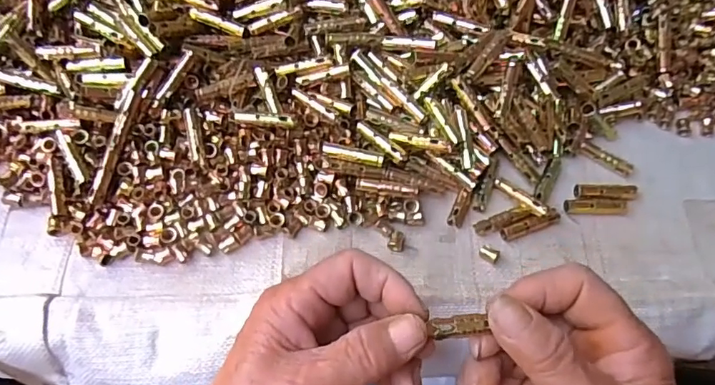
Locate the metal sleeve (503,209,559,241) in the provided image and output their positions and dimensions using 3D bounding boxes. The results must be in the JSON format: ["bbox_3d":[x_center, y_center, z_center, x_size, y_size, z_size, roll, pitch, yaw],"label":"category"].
[{"bbox_3d":[0.112,0.020,0.323,0.042,0.007,0.008,-20,74,-11],"label":"metal sleeve"}]

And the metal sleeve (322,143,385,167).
[{"bbox_3d":[-0.003,-0.024,0.323,0.039,0.011,0.010,14,71,1],"label":"metal sleeve"}]

